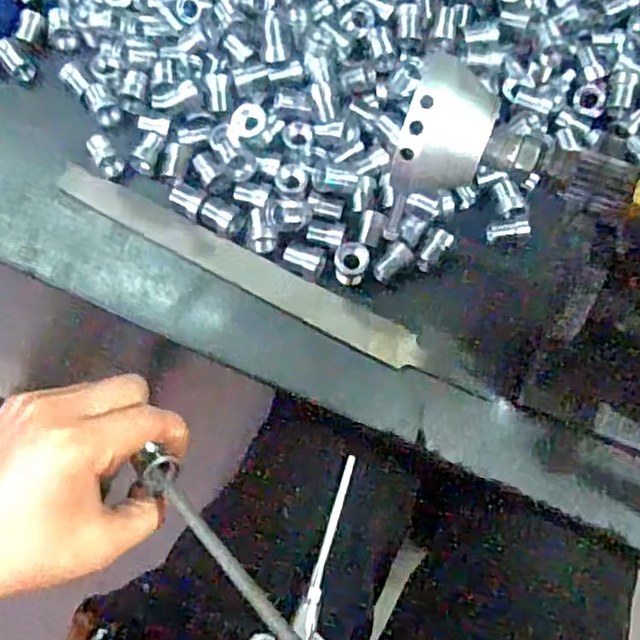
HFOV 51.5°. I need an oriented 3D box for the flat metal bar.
[{"bbox_3d":[-0.054,-0.037,0.414,0.252,0.005,0.023,28,80,11],"label":"flat metal bar"}]

